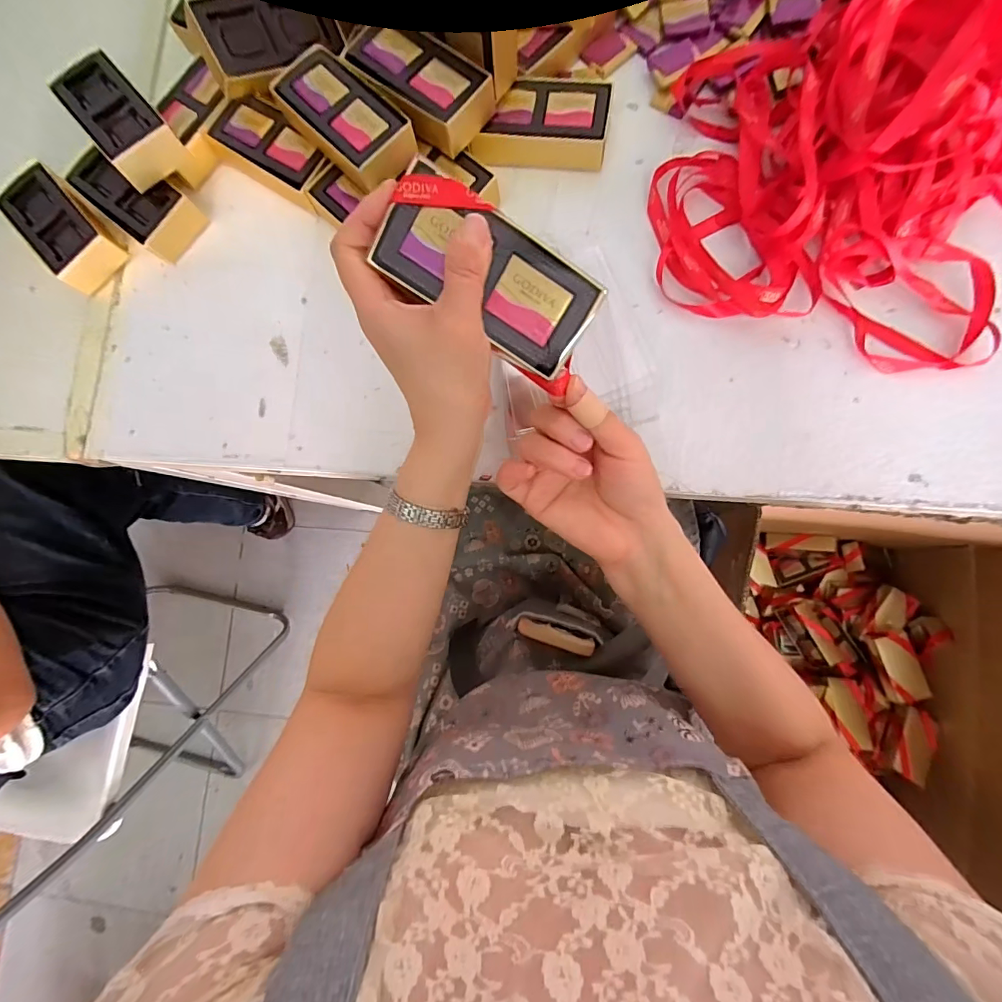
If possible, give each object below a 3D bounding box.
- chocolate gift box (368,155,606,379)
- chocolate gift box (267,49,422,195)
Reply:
[{"bbox_3d":[-0.006,-0.119,0.251,0.114,0.023,0.058,28,105,-12],"label":"chocolate gift box"},{"bbox_3d":[-0.123,-0.306,0.376,0.060,0.028,0.127,-42,81,0],"label":"chocolate gift box"}]

